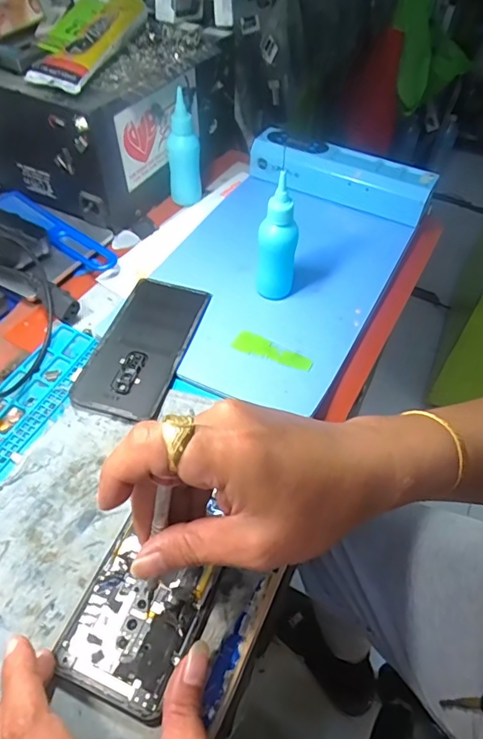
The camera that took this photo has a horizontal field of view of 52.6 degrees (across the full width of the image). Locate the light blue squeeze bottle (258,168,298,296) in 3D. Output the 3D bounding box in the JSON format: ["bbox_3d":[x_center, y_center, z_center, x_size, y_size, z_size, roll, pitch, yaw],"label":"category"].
[{"bbox_3d":[0.033,-0.116,0.432,0.032,0.117,0.034,6,51,3],"label":"light blue squeeze bottle"}]

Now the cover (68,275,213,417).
[{"bbox_3d":[-0.083,-0.023,0.424,0.071,0.009,0.150,13,52,9],"label":"cover"}]

